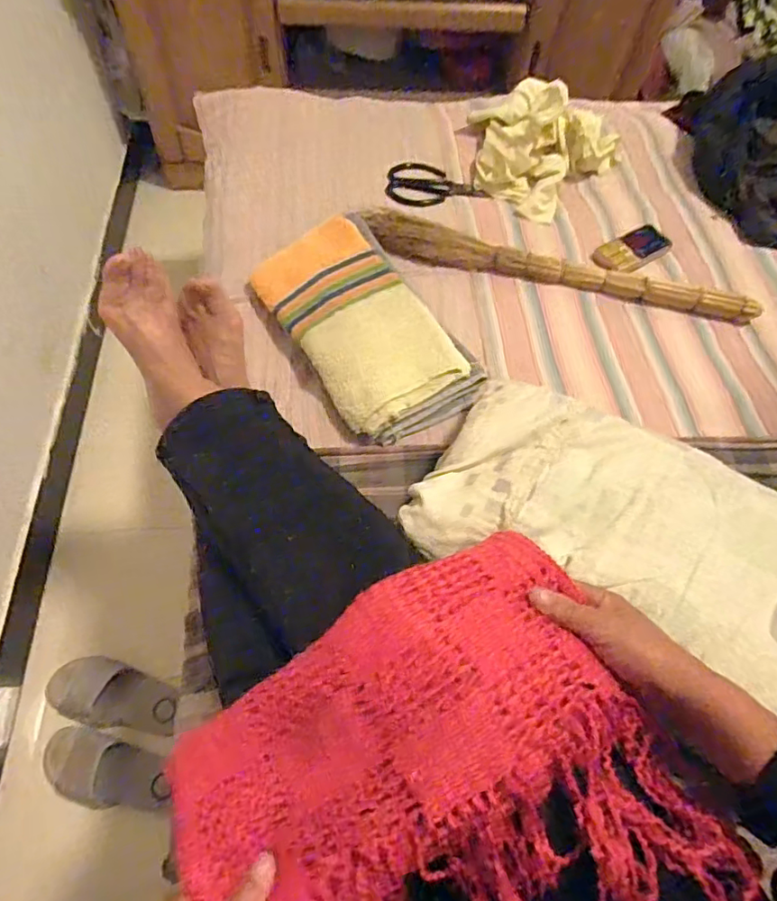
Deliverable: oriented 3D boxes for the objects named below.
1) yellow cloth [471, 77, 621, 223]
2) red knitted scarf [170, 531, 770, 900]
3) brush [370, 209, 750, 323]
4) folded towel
[{"bbox_3d":[0.222,-0.499,0.898,0.243,0.090,0.234,38,63,17],"label":"yellow cloth"},{"bbox_3d":[0.031,0.219,0.381,0.316,0.071,0.262,-18,62,-15],"label":"red knitted scarf"},{"bbox_3d":[0.234,-0.258,0.800,0.546,0.034,0.044,16,59,5],"label":"brush"},{"bbox_3d":[-0.033,-0.173,0.735,0.184,0.037,0.340,-27,64,-19],"label":"folded towel"}]

